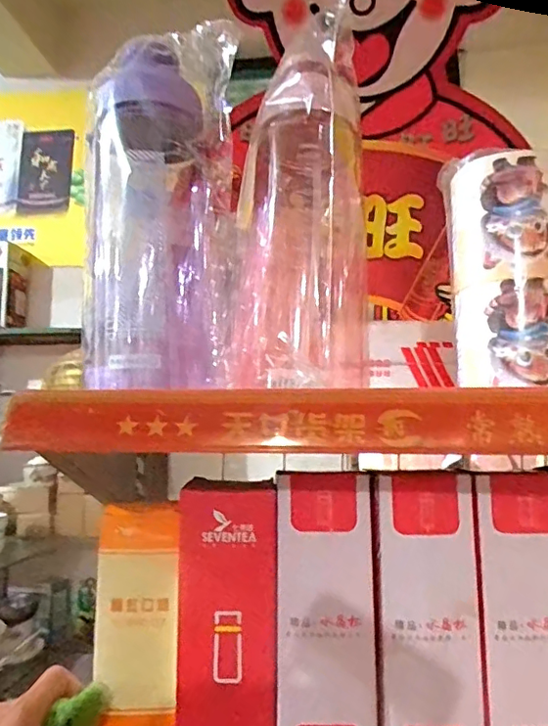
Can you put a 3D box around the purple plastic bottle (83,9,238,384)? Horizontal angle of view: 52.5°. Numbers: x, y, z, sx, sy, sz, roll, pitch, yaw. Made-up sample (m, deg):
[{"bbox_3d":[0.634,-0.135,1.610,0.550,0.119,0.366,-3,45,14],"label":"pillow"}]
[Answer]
[{"bbox_3d":[-0.088,-0.124,0.456,0.106,0.275,0.106,1,-7,-6],"label":"purple plastic bottle"}]

